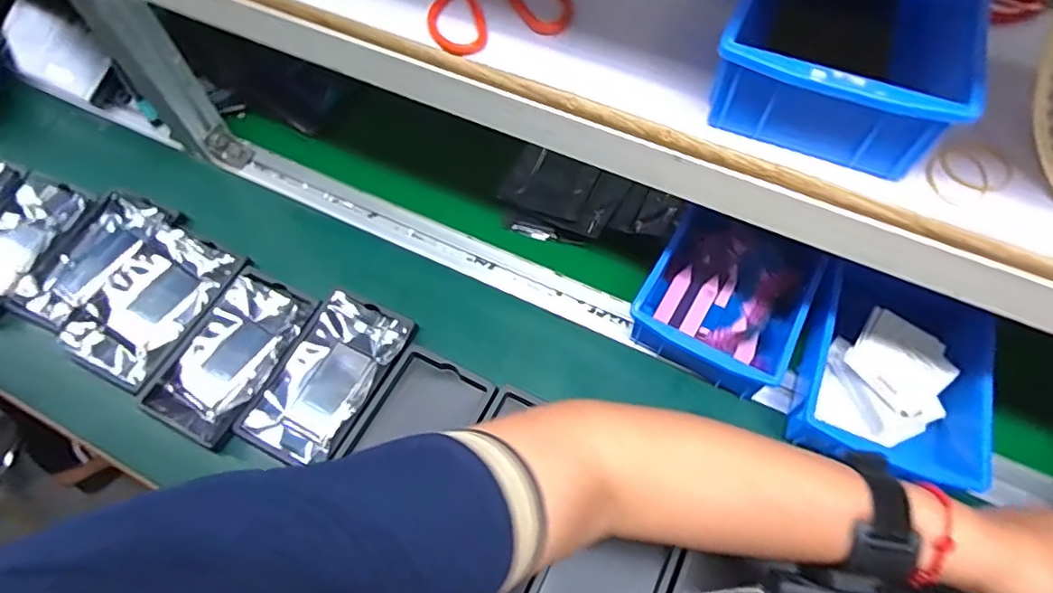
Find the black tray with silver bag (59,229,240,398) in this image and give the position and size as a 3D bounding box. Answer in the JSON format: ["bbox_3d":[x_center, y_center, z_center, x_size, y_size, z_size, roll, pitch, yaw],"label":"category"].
[{"bbox_3d":[-0.358,0.005,0.555,0.101,0.016,0.154,24,64,13],"label":"black tray with silver bag"}]

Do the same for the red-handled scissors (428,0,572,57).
[{"bbox_3d":[-0.028,-0.226,0.429,0.101,0.010,0.111,-19,63,-9],"label":"red-handled scissors"}]

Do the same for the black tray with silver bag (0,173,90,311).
[{"bbox_3d":[-0.524,-0.055,0.589,0.098,0.017,0.154,20,64,11],"label":"black tray with silver bag"}]

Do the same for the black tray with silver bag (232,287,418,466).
[{"bbox_3d":[-0.177,0.075,0.524,0.093,0.026,0.154,23,64,12],"label":"black tray with silver bag"}]

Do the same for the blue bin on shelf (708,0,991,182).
[{"bbox_3d":[0.205,-0.177,0.367,0.126,0.060,0.206,21,64,11],"label":"blue bin on shelf"}]

